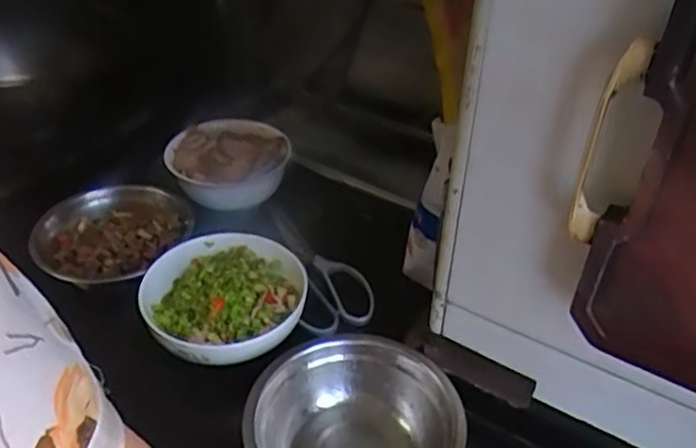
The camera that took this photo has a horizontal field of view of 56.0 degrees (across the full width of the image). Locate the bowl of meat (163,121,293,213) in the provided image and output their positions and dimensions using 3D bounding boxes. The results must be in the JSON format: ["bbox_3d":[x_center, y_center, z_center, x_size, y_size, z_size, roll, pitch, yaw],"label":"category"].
[{"bbox_3d":[-0.141,-0.063,0.798,0.148,0.063,0.135,1,39,-1],"label":"bowl of meat"}]

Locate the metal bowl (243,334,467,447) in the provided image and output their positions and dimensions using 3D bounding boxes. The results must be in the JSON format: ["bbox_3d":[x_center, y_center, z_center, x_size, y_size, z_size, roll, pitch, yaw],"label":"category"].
[{"bbox_3d":[0.006,0.169,0.525,0.161,0.060,0.158,1,39,-1],"label":"metal bowl"}]

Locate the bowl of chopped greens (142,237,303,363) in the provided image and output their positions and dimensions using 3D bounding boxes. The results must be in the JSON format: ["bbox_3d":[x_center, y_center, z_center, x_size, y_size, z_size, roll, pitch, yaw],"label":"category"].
[{"bbox_3d":[-0.124,0.071,0.633,0.156,0.051,0.139,7,40,6],"label":"bowl of chopped greens"}]

